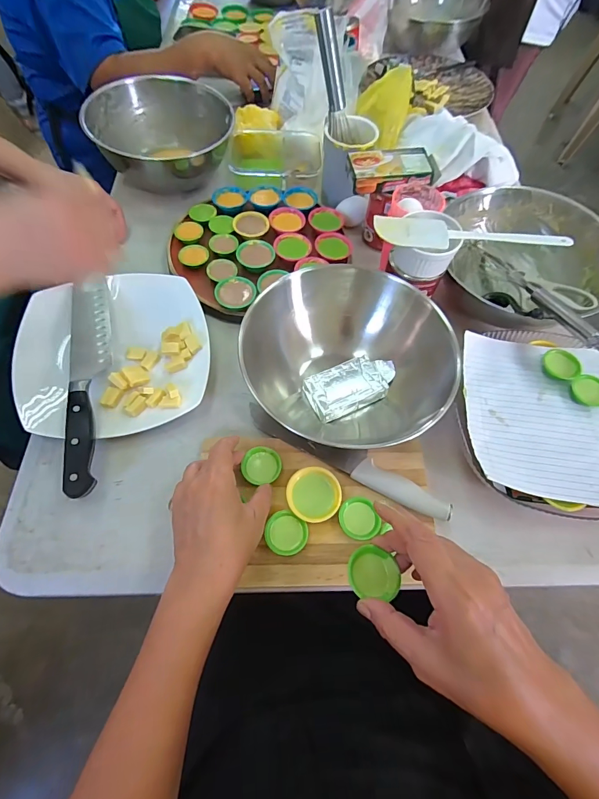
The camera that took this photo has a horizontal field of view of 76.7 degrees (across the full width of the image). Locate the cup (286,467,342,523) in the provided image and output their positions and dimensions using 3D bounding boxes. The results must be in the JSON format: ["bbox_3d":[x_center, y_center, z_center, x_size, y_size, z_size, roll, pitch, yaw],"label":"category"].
[{"bbox_3d":[0.015,0.104,0.408,0.056,0.025,0.054,1,63,-2],"label":"cup"}]

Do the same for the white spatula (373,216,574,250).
[{"bbox_3d":[0.201,-0.192,0.449,0.222,0.018,0.047,2,63,-2],"label":"white spatula"}]

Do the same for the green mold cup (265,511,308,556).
[{"bbox_3d":[-0.013,0.140,0.395,0.041,0.016,0.042,1,63,-2],"label":"green mold cup"}]

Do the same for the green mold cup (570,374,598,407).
[{"bbox_3d":[0.340,-0.008,0.444,0.037,0.019,0.041,-23,66,-14],"label":"green mold cup"}]

